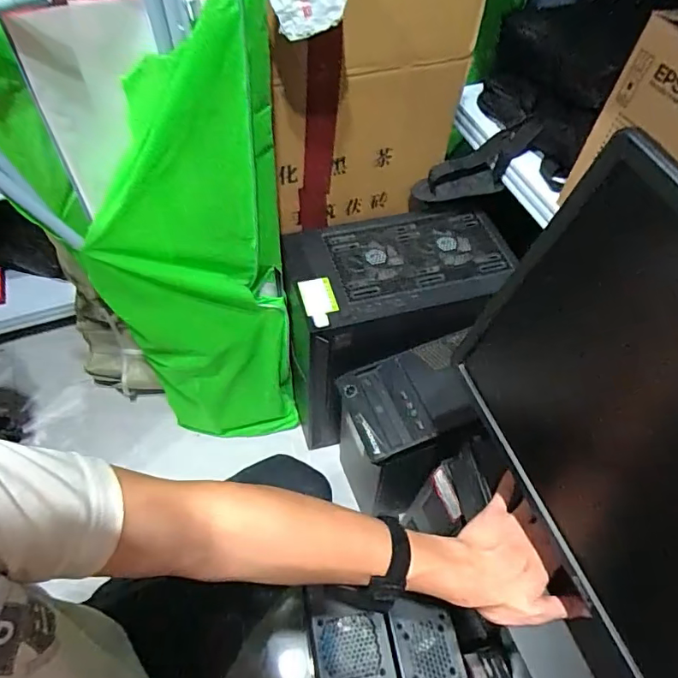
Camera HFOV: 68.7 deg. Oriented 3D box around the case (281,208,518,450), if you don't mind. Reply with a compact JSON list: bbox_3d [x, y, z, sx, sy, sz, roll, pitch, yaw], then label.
[{"bbox_3d":[0.089,-0.015,0.998,0.362,0.430,0.217,-13,57,-12],"label":"case"}]

